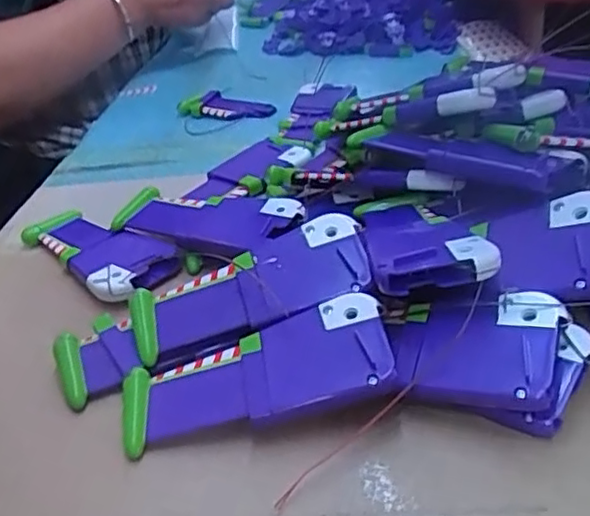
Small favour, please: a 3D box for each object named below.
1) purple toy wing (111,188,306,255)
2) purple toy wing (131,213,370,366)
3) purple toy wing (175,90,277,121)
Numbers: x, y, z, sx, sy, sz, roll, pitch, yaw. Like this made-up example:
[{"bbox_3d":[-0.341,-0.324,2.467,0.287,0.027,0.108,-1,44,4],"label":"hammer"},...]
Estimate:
[{"bbox_3d":[-0.056,-0.024,0.399,0.120,0.018,0.049,15,40,30],"label":"purple toy wing"},{"bbox_3d":[-0.022,0.015,0.318,0.118,0.009,0.050,-22,47,0],"label":"purple toy wing"},{"bbox_3d":[-0.065,-0.141,0.594,0.088,0.010,0.043,20,42,34],"label":"purple toy wing"}]

